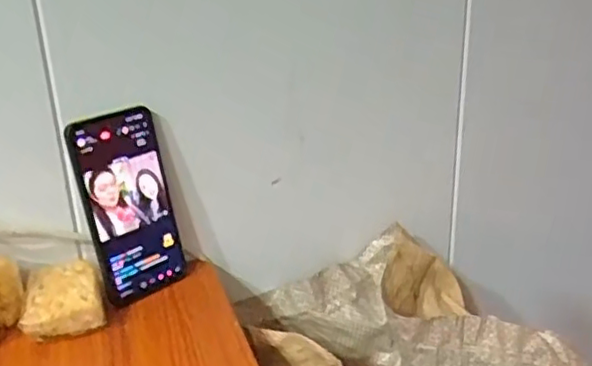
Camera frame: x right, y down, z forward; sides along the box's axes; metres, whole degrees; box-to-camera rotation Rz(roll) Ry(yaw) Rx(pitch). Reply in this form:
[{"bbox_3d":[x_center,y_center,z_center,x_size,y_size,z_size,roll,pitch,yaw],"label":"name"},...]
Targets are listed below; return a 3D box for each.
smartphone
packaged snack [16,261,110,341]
[{"bbox_3d":[-0.146,0.018,0.559,0.086,0.161,0.013,-21,19,-40],"label":"smartphone"},{"bbox_3d":[-0.198,0.102,0.541,0.063,0.033,0.076,-9,25,-19],"label":"packaged snack"}]

